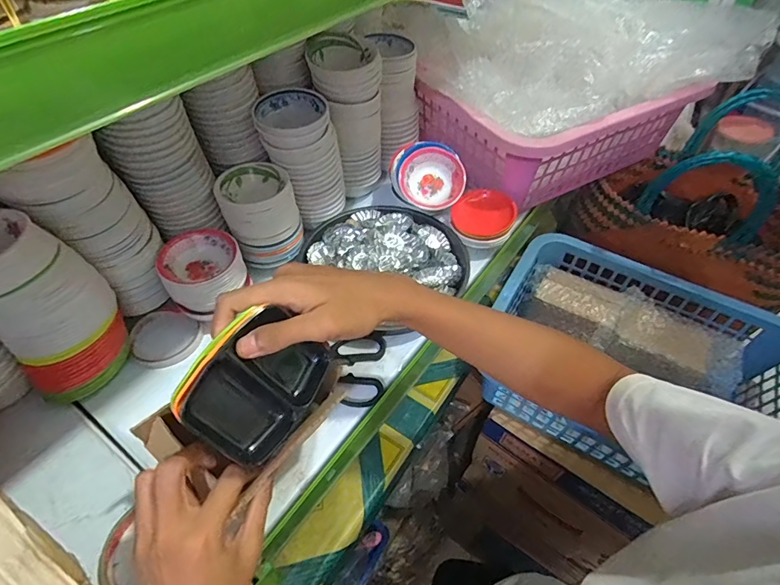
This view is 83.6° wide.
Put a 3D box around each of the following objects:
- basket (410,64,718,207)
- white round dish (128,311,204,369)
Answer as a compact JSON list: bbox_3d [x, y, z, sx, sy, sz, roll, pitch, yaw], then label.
[{"bbox_3d":[0.251,-0.271,0.695,0.367,0.139,0.230,-21,54,-18],"label":"basket"},{"bbox_3d":[-0.266,0.053,0.516,0.074,0.015,0.081,1,50,-1],"label":"white round dish"}]

